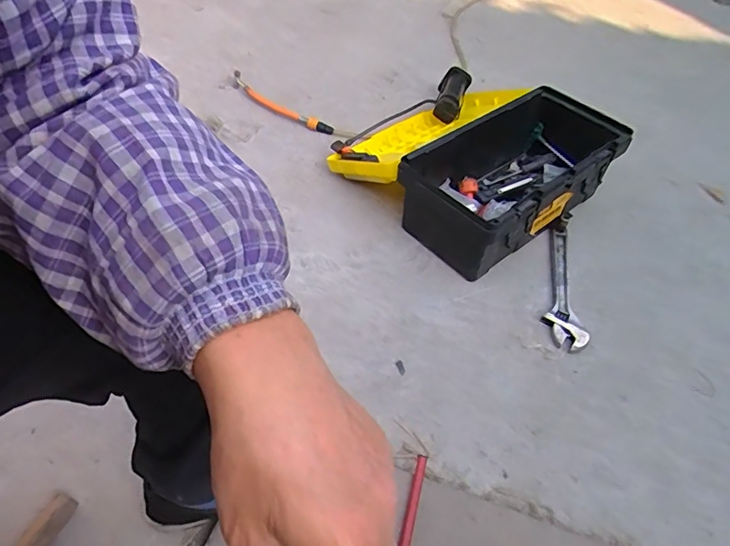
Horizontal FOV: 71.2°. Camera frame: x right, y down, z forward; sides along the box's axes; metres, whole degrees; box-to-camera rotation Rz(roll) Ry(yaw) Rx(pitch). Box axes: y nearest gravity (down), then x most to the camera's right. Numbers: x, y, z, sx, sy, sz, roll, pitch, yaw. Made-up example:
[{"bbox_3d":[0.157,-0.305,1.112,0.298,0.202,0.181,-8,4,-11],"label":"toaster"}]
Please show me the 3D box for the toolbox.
[{"bbox_3d":[0.220,-0.251,1.098,0.470,0.184,0.469,-33,58,-30],"label":"toolbox"}]

